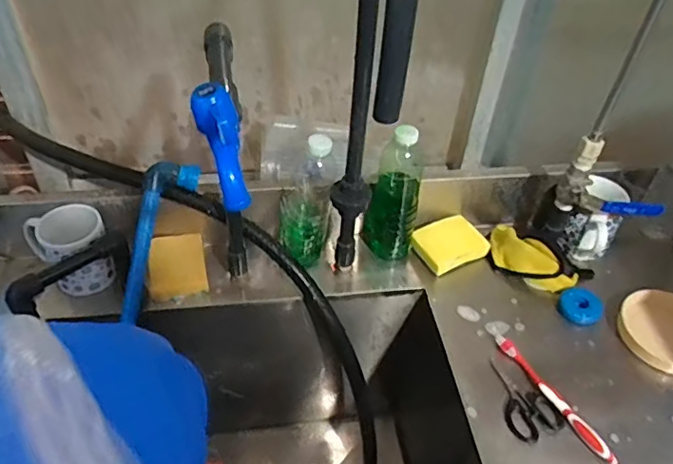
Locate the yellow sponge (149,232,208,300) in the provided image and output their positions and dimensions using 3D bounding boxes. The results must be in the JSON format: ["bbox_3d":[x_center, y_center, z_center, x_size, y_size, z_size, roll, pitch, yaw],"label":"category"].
[{"bbox_3d":[-0.220,0.043,0.769,0.072,0.013,0.096,-6,60,-13],"label":"yellow sponge"}]

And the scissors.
[{"bbox_3d":[0.215,0.198,0.661,0.063,0.008,0.104,-17,47,-22],"label":"scissors"}]

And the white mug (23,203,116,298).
[{"bbox_3d":[-0.355,0.027,0.739,0.107,0.098,0.081,-9,44,-15],"label":"white mug"}]

